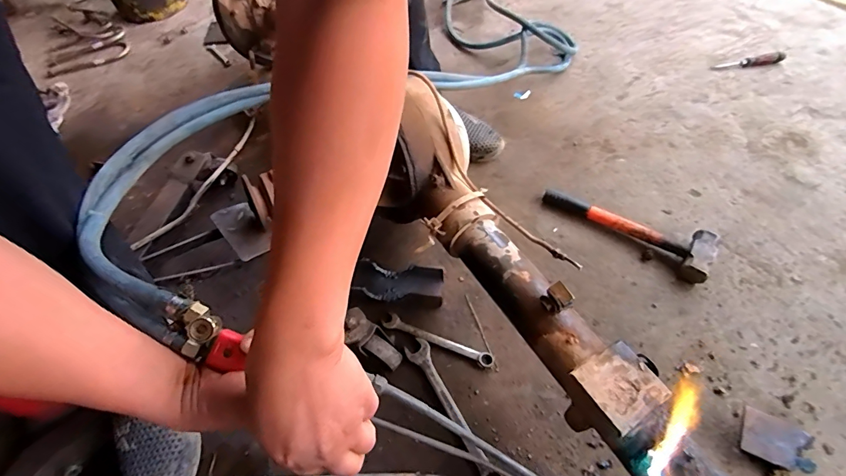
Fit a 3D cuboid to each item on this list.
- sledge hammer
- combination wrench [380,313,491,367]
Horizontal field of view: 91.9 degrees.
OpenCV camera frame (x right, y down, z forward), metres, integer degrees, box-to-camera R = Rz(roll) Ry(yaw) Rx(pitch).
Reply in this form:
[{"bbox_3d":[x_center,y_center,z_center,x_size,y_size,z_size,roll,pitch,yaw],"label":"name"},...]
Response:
[{"bbox_3d":[0.401,-0.034,0.809,0.325,0.042,0.095,33,65,24],"label":"sledge hammer"},{"bbox_3d":[0.024,0.179,0.717,0.204,0.008,0.028,19,60,17],"label":"combination wrench"}]

